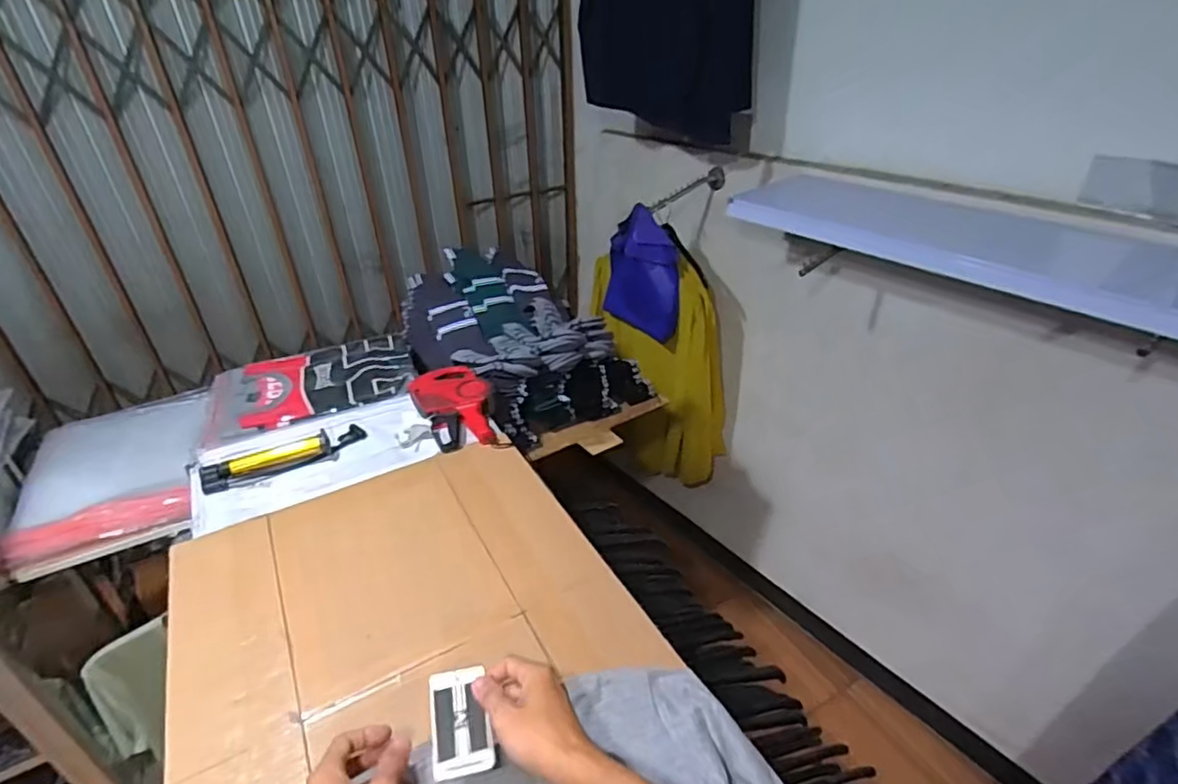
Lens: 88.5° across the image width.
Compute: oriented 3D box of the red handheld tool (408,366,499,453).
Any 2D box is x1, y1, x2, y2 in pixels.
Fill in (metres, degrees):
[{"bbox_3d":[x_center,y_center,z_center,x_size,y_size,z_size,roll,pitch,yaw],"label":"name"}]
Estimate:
[{"bbox_3d":[-0.237,0.022,1.077,0.127,0.053,0.215,-17,36,-19],"label":"red handheld tool"}]

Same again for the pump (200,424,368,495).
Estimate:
[{"bbox_3d":[-0.497,0.104,0.994,0.245,0.029,0.053,-20,37,-23],"label":"pump"}]

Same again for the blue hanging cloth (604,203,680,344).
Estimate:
[{"bbox_3d":[0.155,-0.314,1.636,0.233,0.320,0.041,29,40,26],"label":"blue hanging cloth"}]

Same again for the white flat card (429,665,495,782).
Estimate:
[{"bbox_3d":[-0.116,0.295,0.544,0.052,0.009,0.086,-12,51,-8],"label":"white flat card"}]

